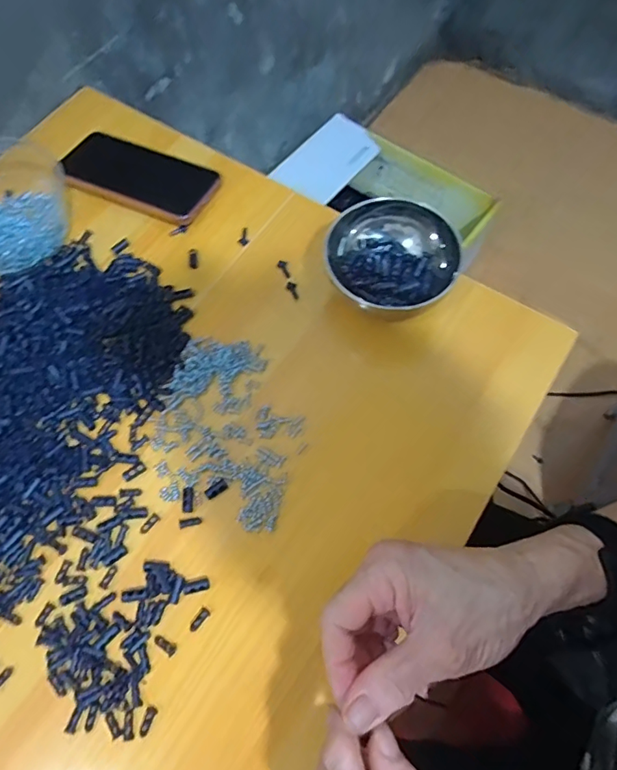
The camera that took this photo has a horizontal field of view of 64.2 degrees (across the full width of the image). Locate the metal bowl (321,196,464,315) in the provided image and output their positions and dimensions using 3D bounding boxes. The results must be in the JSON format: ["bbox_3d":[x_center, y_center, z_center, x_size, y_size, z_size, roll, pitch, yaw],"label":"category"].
[{"bbox_3d":[0.069,-0.109,0.424,0.093,0.058,0.098,-1,67,2],"label":"metal bowl"}]

